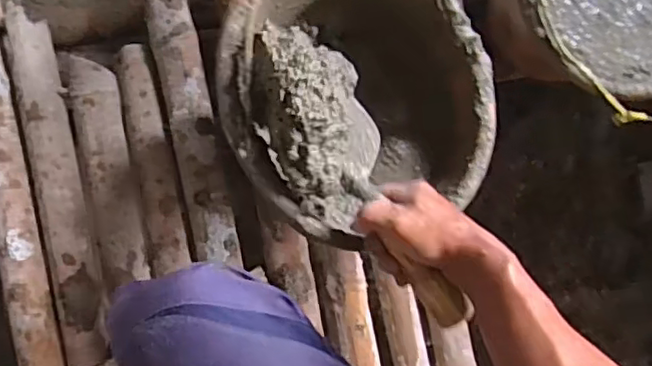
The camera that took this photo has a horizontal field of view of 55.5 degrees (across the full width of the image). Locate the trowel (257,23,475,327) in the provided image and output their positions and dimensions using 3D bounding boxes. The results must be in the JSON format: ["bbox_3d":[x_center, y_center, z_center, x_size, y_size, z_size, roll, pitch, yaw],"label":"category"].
[{"bbox_3d":[0.022,-0.004,0.536,0.098,0.071,0.283,-29,88,-7],"label":"trowel"}]

